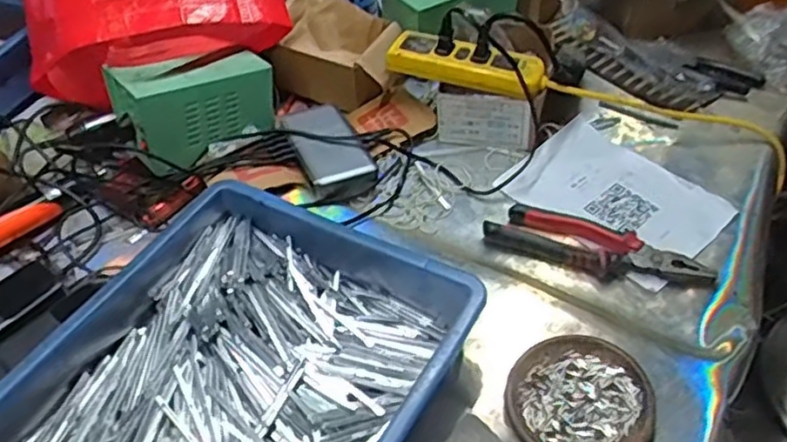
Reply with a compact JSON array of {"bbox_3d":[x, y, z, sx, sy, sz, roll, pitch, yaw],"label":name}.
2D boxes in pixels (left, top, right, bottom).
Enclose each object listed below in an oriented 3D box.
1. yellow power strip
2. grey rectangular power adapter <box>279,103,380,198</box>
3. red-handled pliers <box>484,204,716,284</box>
[{"bbox_3d":[0.085,-0.183,0.785,0.182,0.032,0.064,16,50,19],"label":"yellow power strip"},{"bbox_3d":[-0.075,-0.084,0.775,0.072,0.025,0.129,-22,48,-15],"label":"grey rectangular power adapter"},{"bbox_3d":[0.201,0.023,0.671,0.211,0.015,0.069,18,50,20],"label":"red-handled pliers"}]

